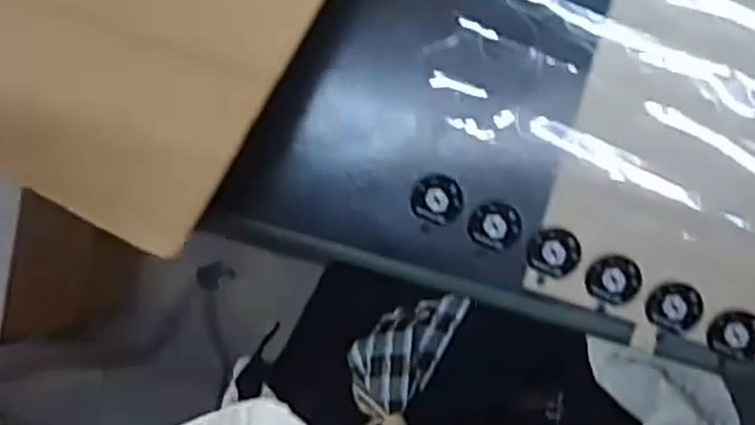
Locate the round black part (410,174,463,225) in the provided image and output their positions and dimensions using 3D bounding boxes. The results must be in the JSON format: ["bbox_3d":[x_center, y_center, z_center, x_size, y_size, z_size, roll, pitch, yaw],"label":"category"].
[{"bbox_3d":[0.027,-0.006,0.361,0.024,0.004,0.022,0,91,7],"label":"round black part"}]

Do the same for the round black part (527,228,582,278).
[{"bbox_3d":[0.080,0.019,0.356,0.023,0.004,0.021,0,91,7],"label":"round black part"}]

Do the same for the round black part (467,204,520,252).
[{"bbox_3d":[0.054,0.006,0.359,0.023,0.004,0.022,0,91,7],"label":"round black part"}]

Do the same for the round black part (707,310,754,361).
[{"bbox_3d":[0.160,0.054,0.348,0.023,0.004,0.021,0,91,7],"label":"round black part"}]

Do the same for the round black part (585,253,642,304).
[{"bbox_3d":[0.106,0.030,0.353,0.024,0.004,0.022,0,91,7],"label":"round black part"}]

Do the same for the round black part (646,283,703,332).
[{"bbox_3d":[0.133,0.042,0.351,0.023,0.004,0.021,0,91,7],"label":"round black part"}]

